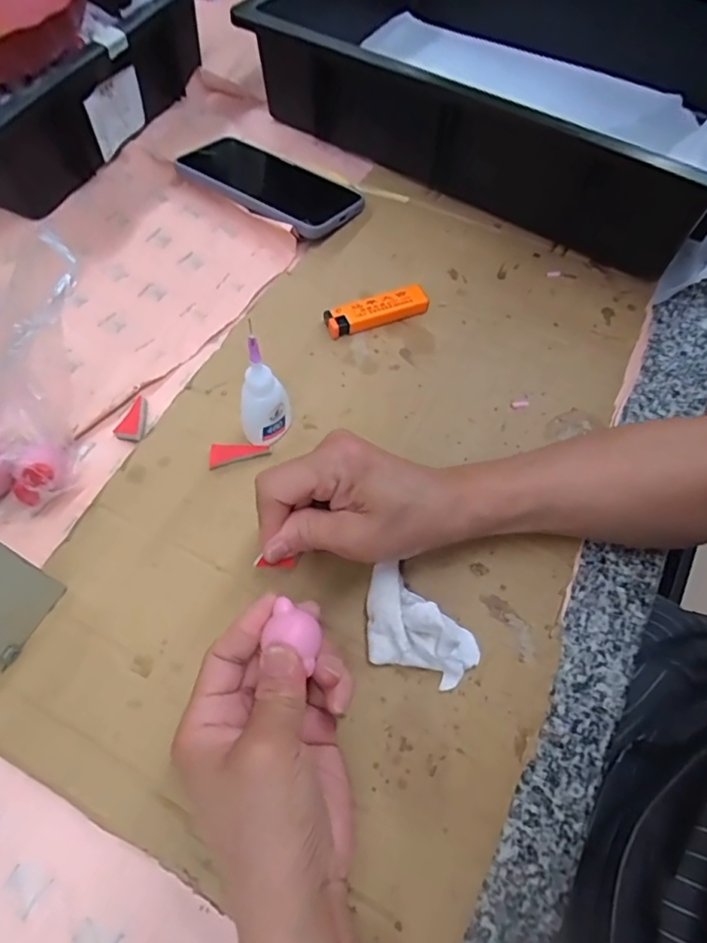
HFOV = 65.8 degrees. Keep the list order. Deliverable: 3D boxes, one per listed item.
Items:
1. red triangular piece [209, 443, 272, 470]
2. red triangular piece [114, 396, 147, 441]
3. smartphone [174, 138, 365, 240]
[{"bbox_3d":[-0.076,-0.014,0.364,0.040,0.005,0.016,-12,62,-9],"label":"red triangular piece"},{"bbox_3d":[-0.151,-0.037,0.373,0.019,0.004,0.036,4,61,-1],"label":"red triangular piece"},{"bbox_3d":[-0.075,-0.258,0.490,0.169,0.011,0.085,31,56,17],"label":"smartphone"}]

